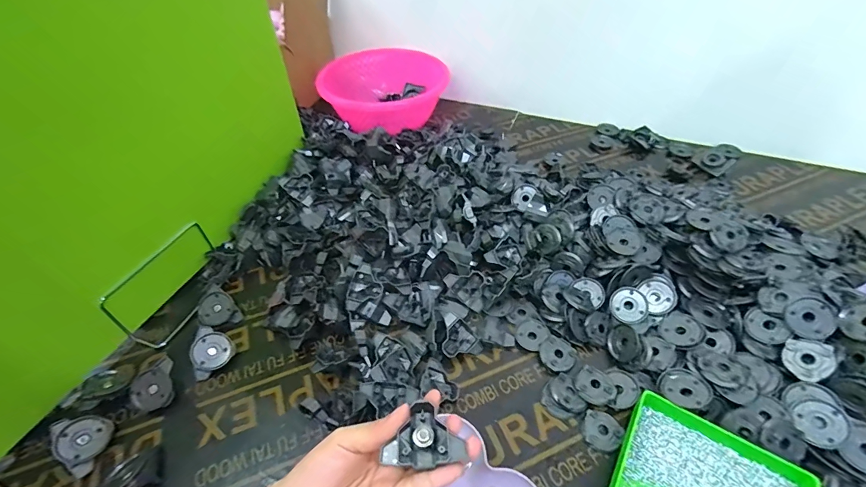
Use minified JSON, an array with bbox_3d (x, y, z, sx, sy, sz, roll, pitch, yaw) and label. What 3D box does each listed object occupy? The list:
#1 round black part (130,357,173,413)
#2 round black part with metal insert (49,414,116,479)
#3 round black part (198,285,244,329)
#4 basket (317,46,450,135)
[{"bbox_3d":[-0.319,0.162,0.445,0.046,0.015,0.052,-14,74,-13],"label":"round black part"},{"bbox_3d":[-0.367,0.204,0.405,0.054,0.015,0.049,36,49,-17],"label":"round black part with metal insert"},{"bbox_3d":[-0.286,0.087,0.519,0.044,0.016,0.060,-40,86,-17],"label":"round black part"},{"bbox_3d":[-0.109,-0.318,0.823,0.225,0.088,0.215,-33,54,-27],"label":"basket"}]

